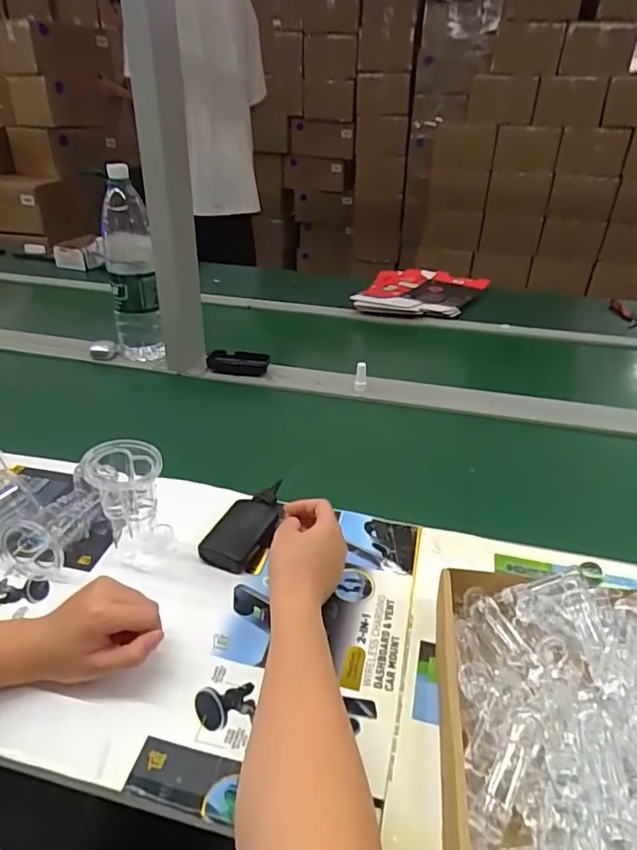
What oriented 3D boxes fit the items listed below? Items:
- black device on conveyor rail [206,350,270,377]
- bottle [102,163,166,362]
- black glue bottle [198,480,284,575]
[{"bbox_3d":[-0.148,-0.114,1.007,0.119,0.028,0.048,11,32,15],"label":"black device on conveyor rail"},{"bbox_3d":[-0.337,-0.275,0.988,0.079,0.329,0.091,-7,32,-14],"label":"bottle"},{"bbox_3d":[-0.077,0.109,0.619,0.063,0.028,0.129,13,33,18],"label":"black glue bottle"}]

